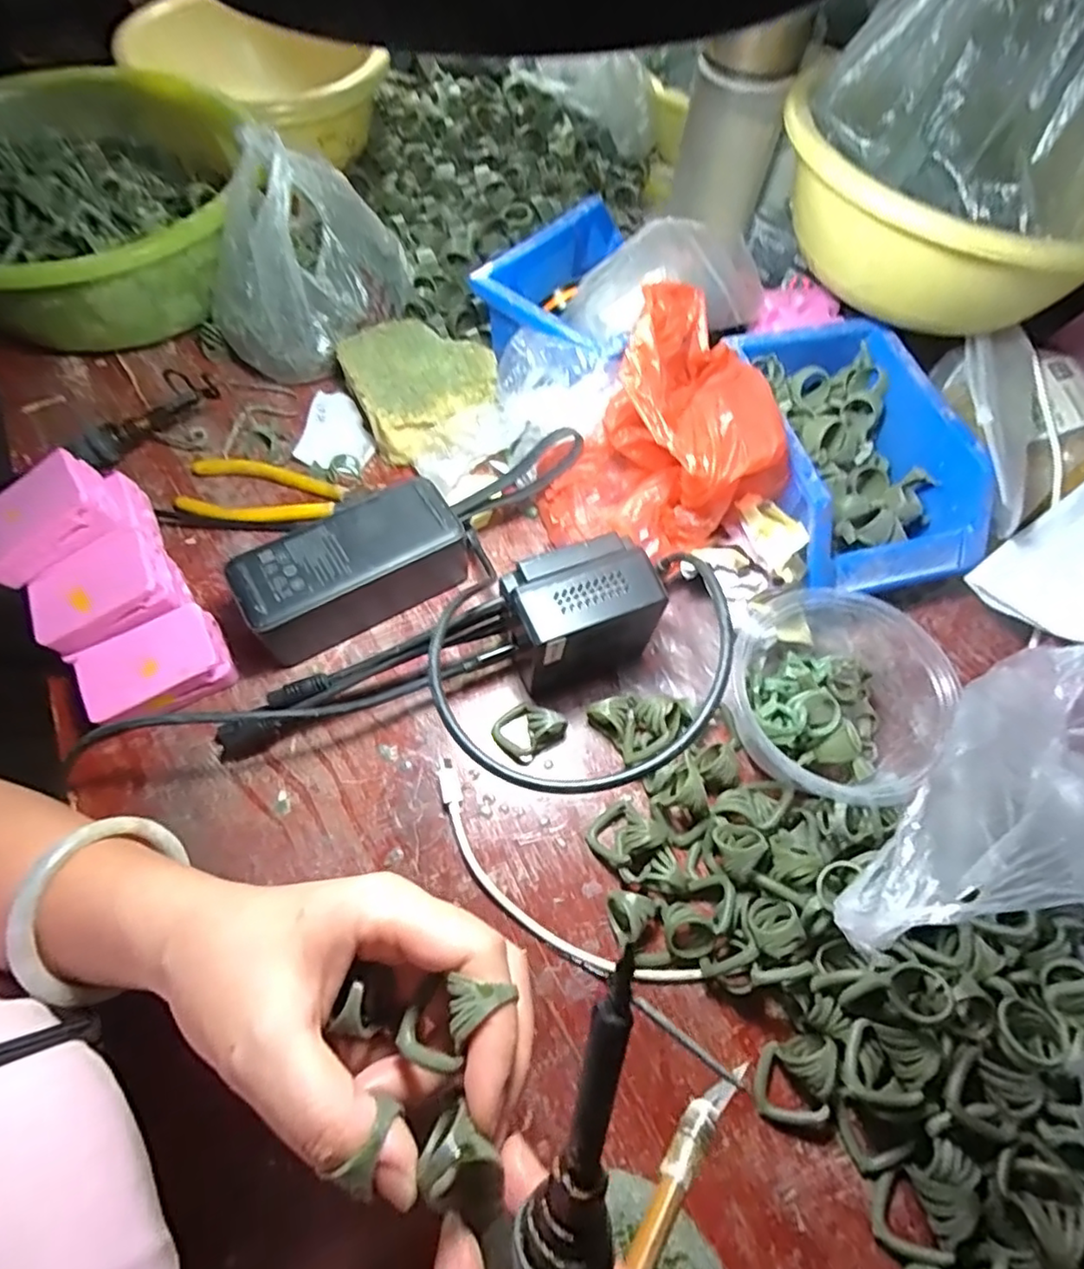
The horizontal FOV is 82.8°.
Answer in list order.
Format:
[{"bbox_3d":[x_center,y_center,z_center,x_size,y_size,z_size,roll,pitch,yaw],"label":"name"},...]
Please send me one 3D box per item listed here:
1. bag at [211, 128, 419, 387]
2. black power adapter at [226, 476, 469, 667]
[{"bbox_3d":[-0.161,-0.265,0.438,0.152,0.120,0.087,-31,67,-17],"label":"bag"},{"bbox_3d":[-0.109,-0.035,0.368,0.129,0.049,0.062,-32,68,-17],"label":"black power adapter"}]

